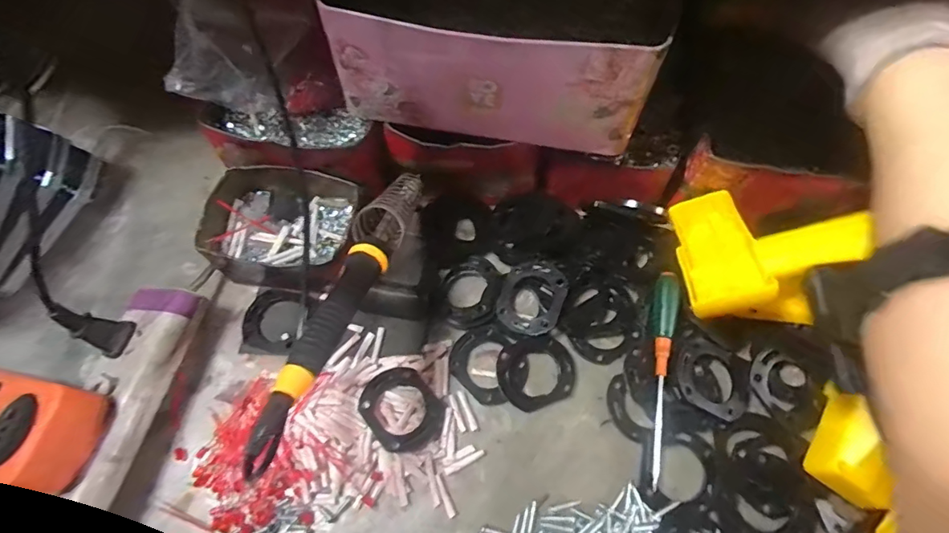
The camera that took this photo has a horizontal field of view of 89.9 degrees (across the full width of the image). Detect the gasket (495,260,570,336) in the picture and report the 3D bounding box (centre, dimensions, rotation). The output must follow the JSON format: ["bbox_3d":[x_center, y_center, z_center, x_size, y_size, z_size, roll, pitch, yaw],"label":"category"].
[{"bbox_3d":[0.045,0.025,0.372,0.050,0.008,0.060,14,70,28],"label":"gasket"}]

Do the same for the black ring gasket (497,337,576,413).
[{"bbox_3d":[0.046,0.080,0.353,0.056,0.010,0.051,0,64,1],"label":"black ring gasket"}]

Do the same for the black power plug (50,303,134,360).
[{"bbox_3d":[-0.261,0.040,0.322,0.025,0.047,0.025,20,66,10],"label":"black power plug"}]

